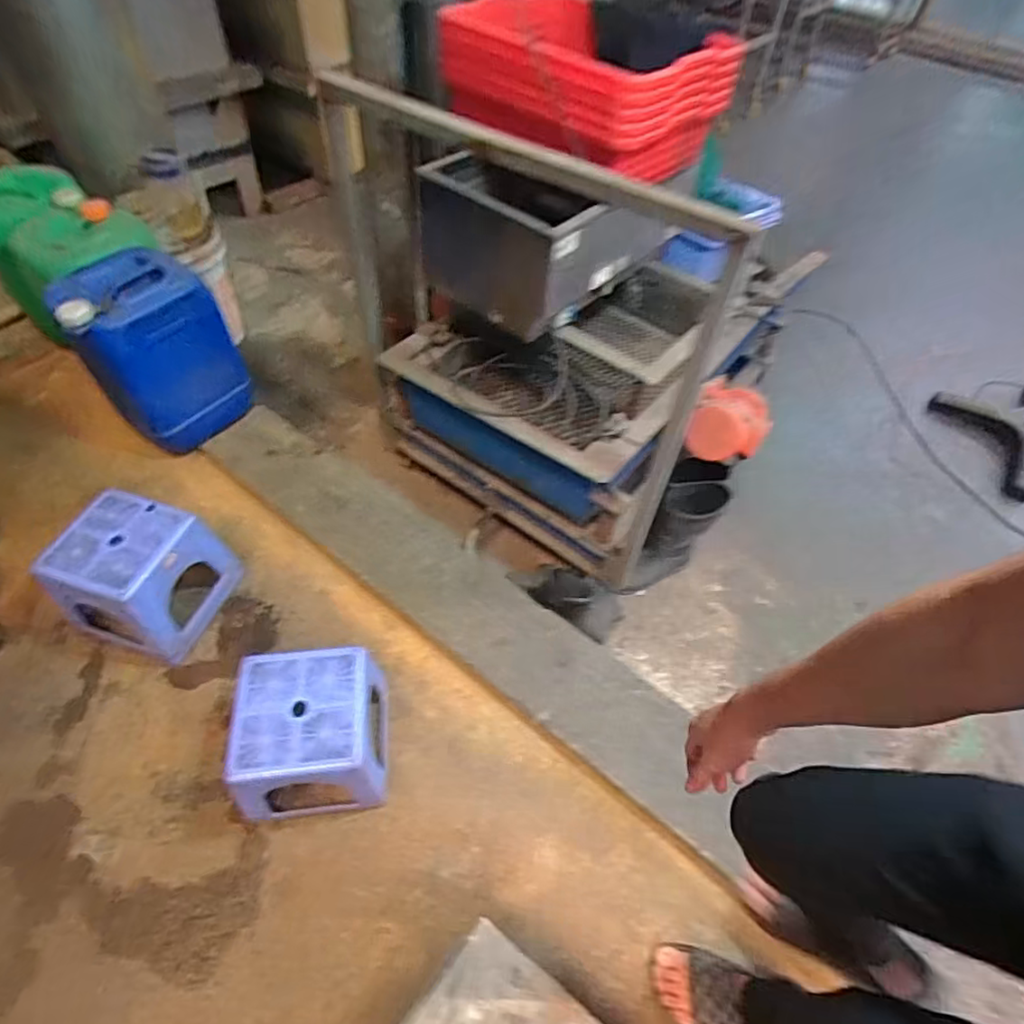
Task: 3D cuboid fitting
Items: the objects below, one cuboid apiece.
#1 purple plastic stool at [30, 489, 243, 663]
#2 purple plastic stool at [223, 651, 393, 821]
[{"bbox_3d":[-0.781,0.141,1.272,0.240,0.281,0.232,18,54,8],"label":"purple plastic stool"},{"bbox_3d":[-0.377,0.405,1.089,0.250,0.206,0.230,-3,54,-6],"label":"purple plastic stool"}]

